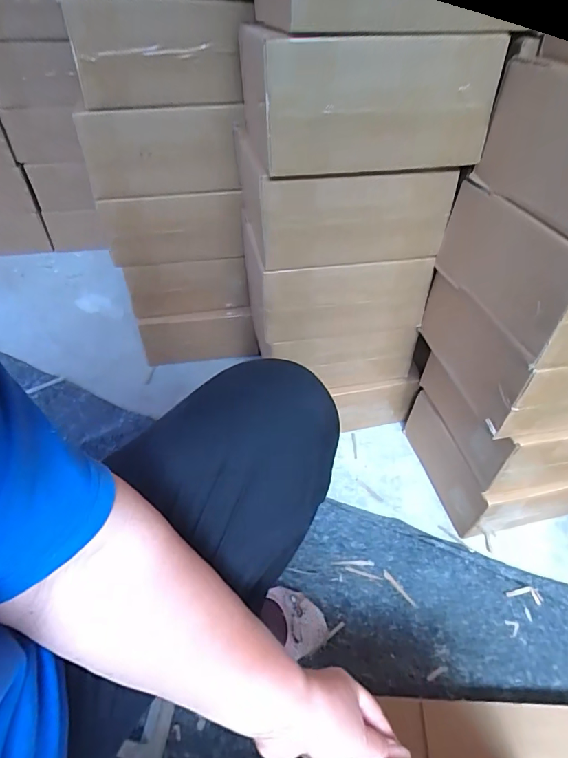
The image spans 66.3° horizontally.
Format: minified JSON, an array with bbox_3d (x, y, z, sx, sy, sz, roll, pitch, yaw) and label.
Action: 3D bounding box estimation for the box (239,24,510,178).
[{"bbox_3d":[0.090,-0.337,0.503,0.263,0.125,0.169,-5,48,-7],"label":"box"}]

